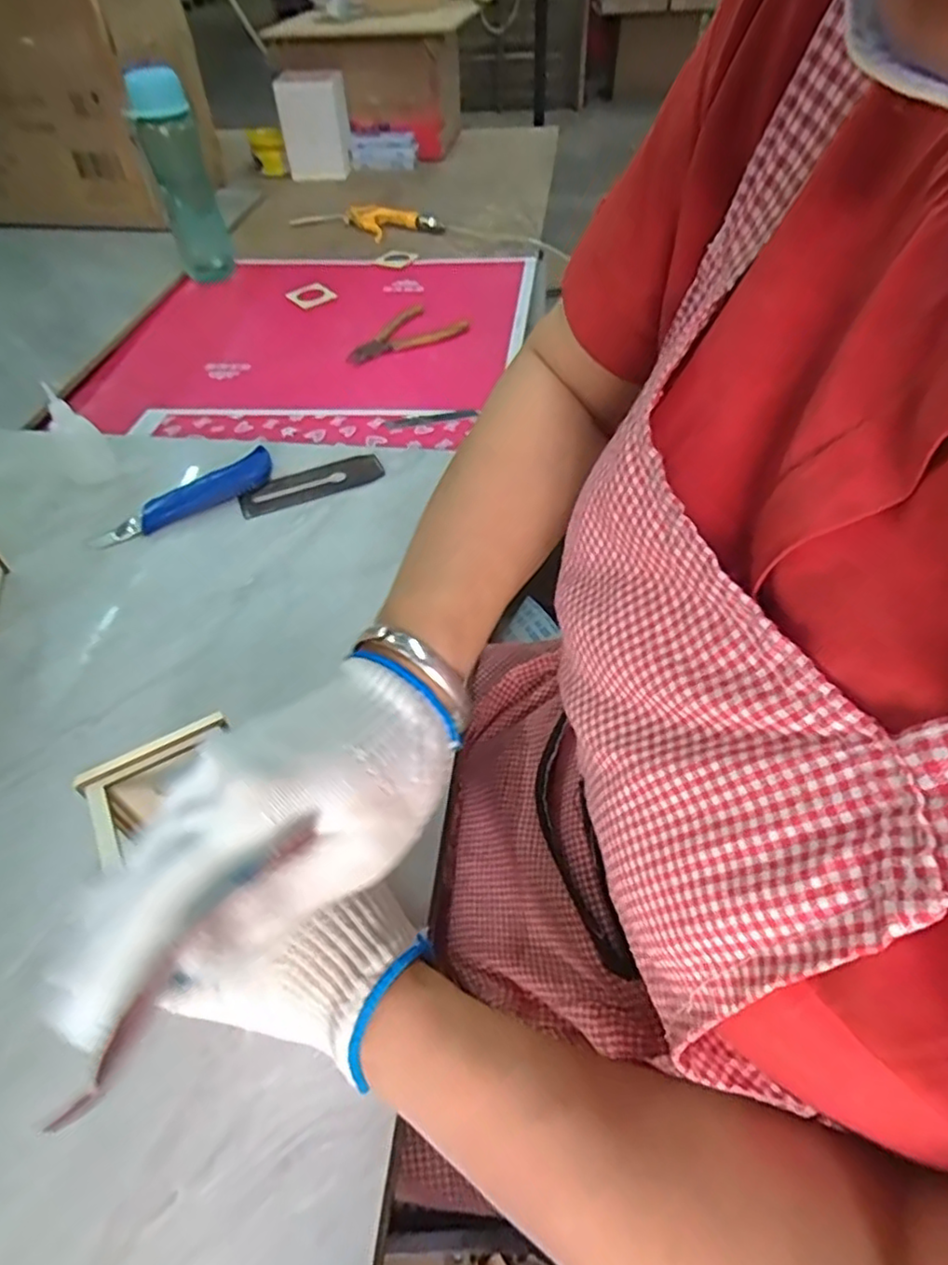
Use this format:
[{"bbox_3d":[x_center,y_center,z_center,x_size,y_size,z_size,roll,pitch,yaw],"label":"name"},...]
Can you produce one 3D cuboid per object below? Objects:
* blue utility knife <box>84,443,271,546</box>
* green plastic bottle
[{"bbox_3d":[-0.256,-0.119,0.577,0.162,0.028,0.028,-27,54,-20],"label":"blue utility knife"},{"bbox_3d":[-0.397,-0.618,0.883,0.074,0.227,0.086,-16,51,-12],"label":"green plastic bottle"}]

